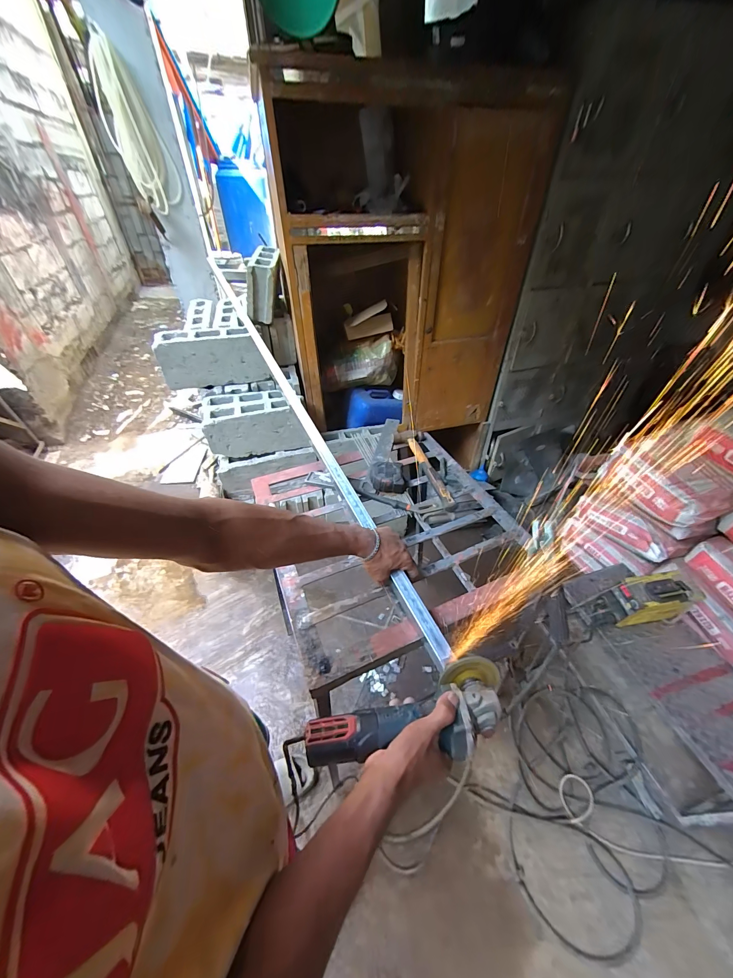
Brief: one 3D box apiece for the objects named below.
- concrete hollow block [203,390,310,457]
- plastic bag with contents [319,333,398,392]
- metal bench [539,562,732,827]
[{"bbox_3d":[-0.448,-0.274,1.367,0.383,0.184,0.185,-8,44,-9],"label":"concrete hollow block"},{"bbox_3d":[-0.032,-0.569,1.540,0.354,0.205,0.085,-4,43,-6],"label":"plastic bag with contents"},{"bbox_3d":[0.984,0.656,1.153,0.337,0.316,0.682,-13,45,-15],"label":"metal bench"}]

